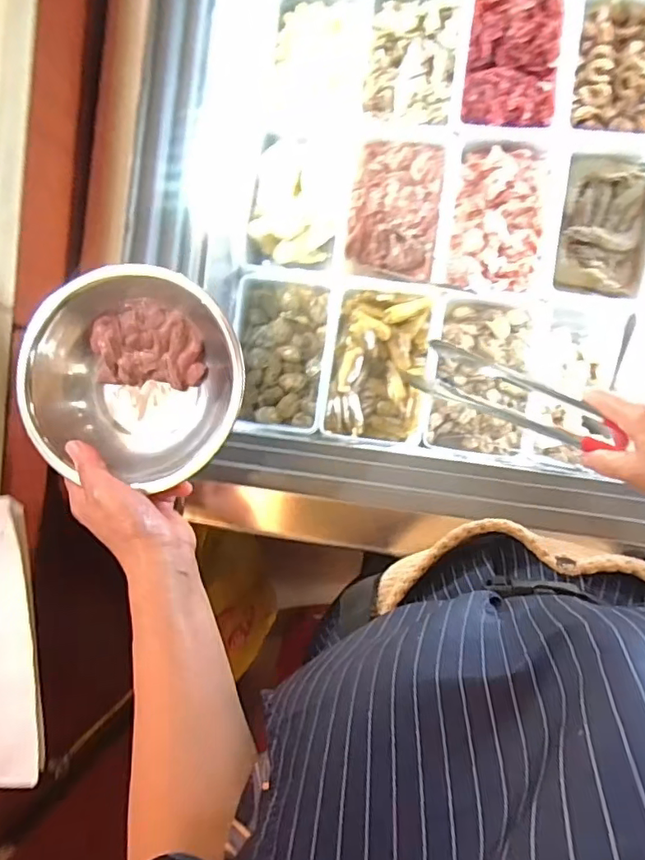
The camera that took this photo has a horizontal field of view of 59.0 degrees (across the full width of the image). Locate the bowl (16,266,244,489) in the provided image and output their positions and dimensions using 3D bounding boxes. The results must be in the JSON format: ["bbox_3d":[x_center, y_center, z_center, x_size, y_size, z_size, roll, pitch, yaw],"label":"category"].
[{"bbox_3d":[-0.142,-0.043,0.443,0.164,0.051,0.158,0,91,9],"label":"bowl"}]

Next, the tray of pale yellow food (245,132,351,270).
[{"bbox_3d":[-0.031,-0.297,0.726,0.112,0.045,0.170,7,92,8],"label":"tray of pale yellow food"}]

